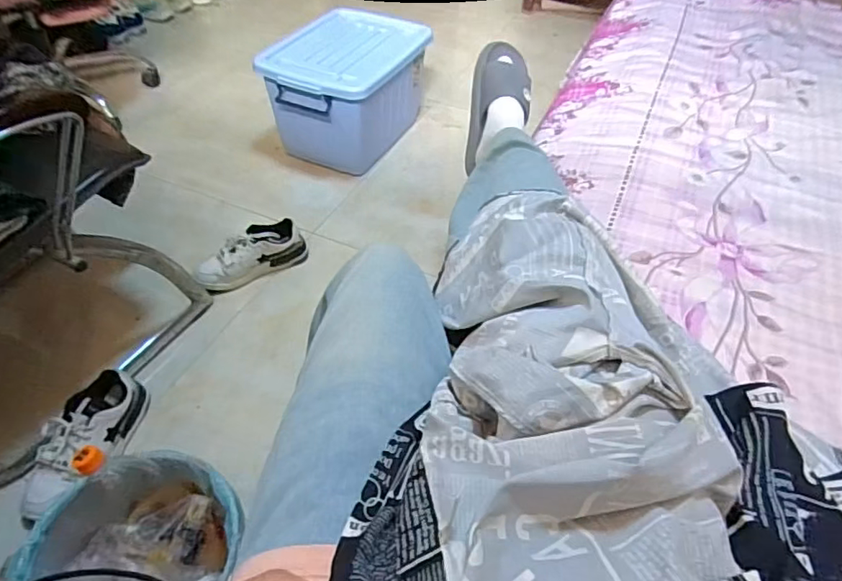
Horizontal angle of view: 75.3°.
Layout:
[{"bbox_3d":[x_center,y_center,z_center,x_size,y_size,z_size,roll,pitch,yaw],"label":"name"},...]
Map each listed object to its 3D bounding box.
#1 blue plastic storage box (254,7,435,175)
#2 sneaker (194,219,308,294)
[{"bbox_3d":[-0.219,-0.590,1.628,0.348,0.299,0.440,23,50,17],"label":"blue plastic storage box"},{"bbox_3d":[-0.403,-0.084,1.302,0.265,0.098,0.092,-24,53,-23],"label":"sneaker"}]

